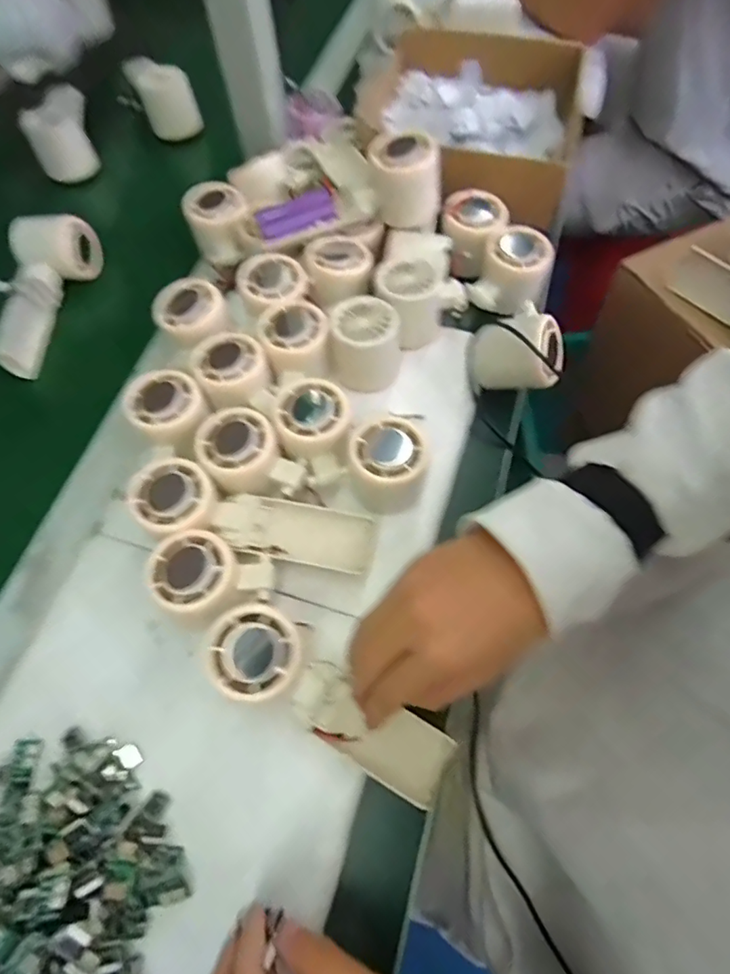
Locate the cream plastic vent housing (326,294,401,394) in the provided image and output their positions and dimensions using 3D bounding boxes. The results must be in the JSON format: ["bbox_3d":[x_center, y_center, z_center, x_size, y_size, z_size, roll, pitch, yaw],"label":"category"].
[{"bbox_3d":[-0.001,-0.114,0.441,0.057,0.058,0.059,-1,65,2],"label":"cream plastic vent housing"}]

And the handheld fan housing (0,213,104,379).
[{"bbox_3d":[-0.300,-0.184,0.499,0.065,0.060,0.153,-4,65,1],"label":"handheld fan housing"}]

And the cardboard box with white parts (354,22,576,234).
[{"bbox_3d":[0.109,-0.394,0.562,0.222,0.066,0.195,17,66,10],"label":"cardboard box with white parts"}]

